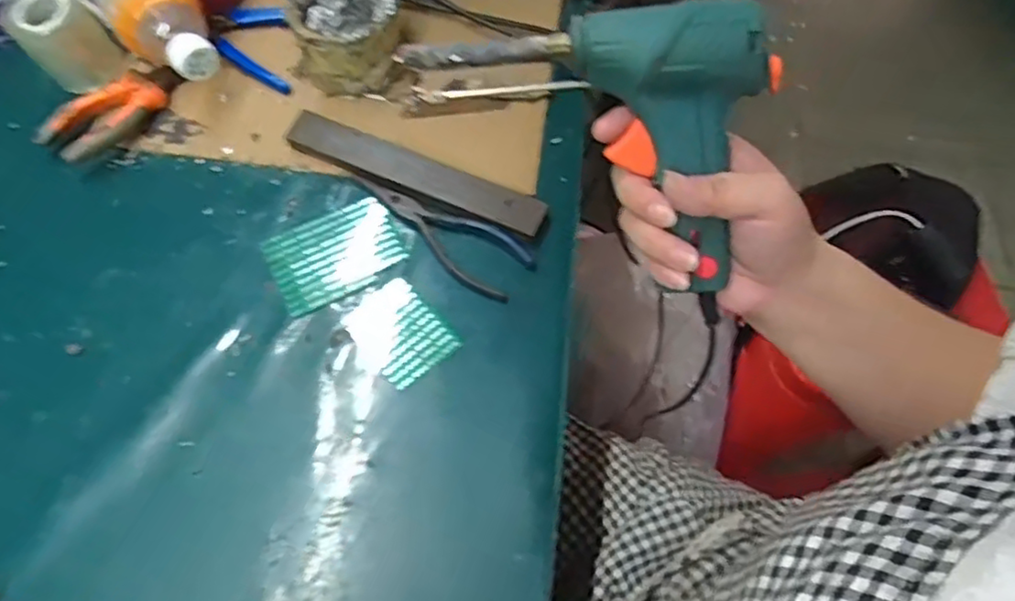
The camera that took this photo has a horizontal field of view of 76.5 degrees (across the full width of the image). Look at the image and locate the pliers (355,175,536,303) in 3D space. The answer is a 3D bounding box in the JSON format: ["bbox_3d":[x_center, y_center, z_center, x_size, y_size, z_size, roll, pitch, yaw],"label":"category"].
[{"bbox_3d":[-0.052,-0.049,0.474,0.143,0.010,0.047,28,66,11],"label":"pliers"}]

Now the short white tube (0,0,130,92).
[{"bbox_3d":[-0.350,-0.208,0.510,0.058,0.065,0.058,41,69,16],"label":"short white tube"}]

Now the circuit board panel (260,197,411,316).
[{"bbox_3d":[-0.126,-0.035,0.472,0.091,0.005,0.067,-25,69,-11],"label":"circuit board panel"}]

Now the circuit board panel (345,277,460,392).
[{"bbox_3d":[-0.075,0.022,0.449,0.054,0.005,0.070,-37,71,-18],"label":"circuit board panel"}]

